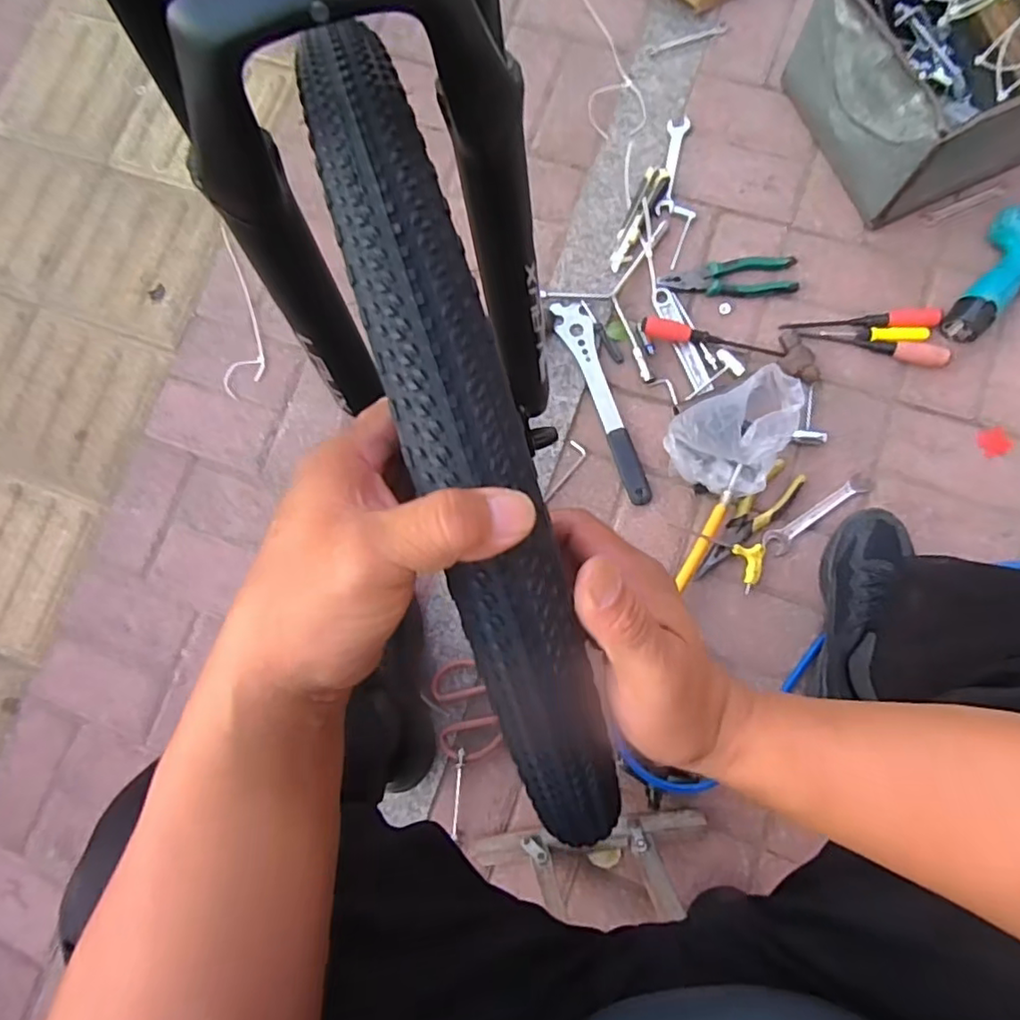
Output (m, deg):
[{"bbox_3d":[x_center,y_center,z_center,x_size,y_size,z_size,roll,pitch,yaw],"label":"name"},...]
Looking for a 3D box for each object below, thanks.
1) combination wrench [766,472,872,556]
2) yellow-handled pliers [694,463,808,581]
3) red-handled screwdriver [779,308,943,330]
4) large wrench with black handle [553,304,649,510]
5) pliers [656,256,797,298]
[{"bbox_3d":[0.409,0.002,0.780,0.164,0.006,0.033,-36,82,0],"label":"combination wrench"},{"bbox_3d":[0.311,0.015,0.779,0.044,0.014,0.189,43,89,8],"label":"yellow-handled pliers"},{"bbox_3d":[0.471,-0.252,0.794,0.196,0.020,0.024,-2,83,5],"label":"red-handled screwdriver"},{"bbox_3d":[0.126,-0.151,0.816,0.049,0.017,0.300,-17,82,3],"label":"large wrench with black handle"},{"bbox_3d":[0.306,-0.323,0.824,0.180,0.016,0.051,-1,83,5],"label":"pliers"}]

